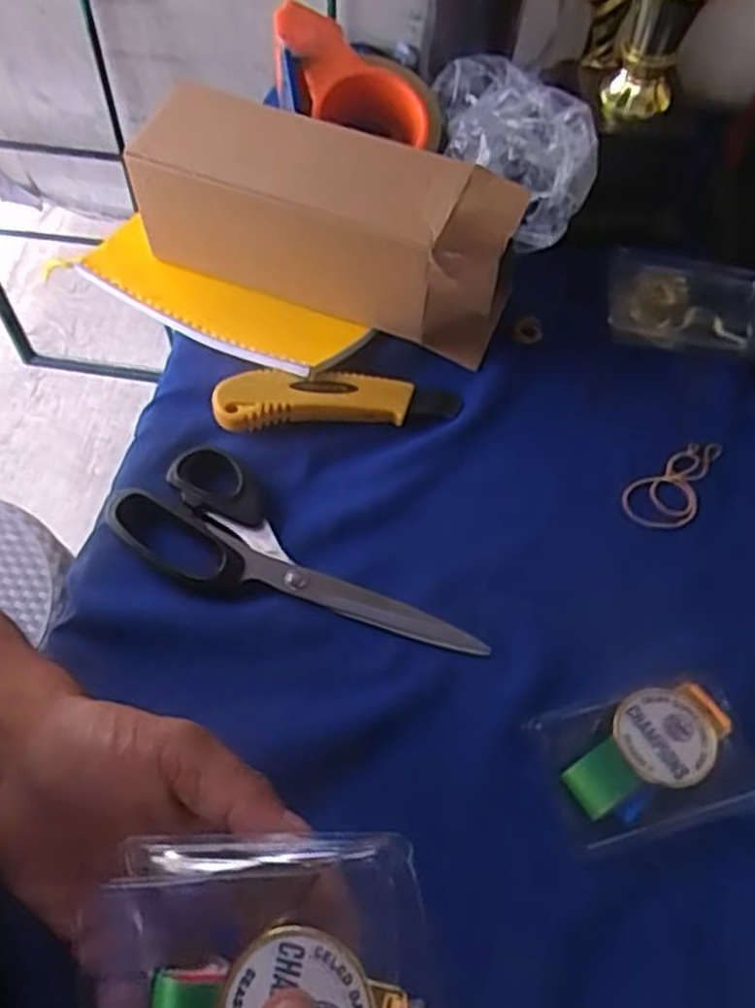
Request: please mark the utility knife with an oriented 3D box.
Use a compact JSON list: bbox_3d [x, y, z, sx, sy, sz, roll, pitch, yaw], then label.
[{"bbox_3d":[-0.024,-0.068,0.492,0.151,0.027,0.035,-6,60,-6],"label":"utility knife"}]

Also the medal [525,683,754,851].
[{"bbox_3d":[0.134,0.128,0.388,0.102,0.015,0.065,-10,60,-8],"label":"medal"}]

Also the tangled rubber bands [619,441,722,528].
[{"bbox_3d":[0.189,-0.011,0.481,0.083,0.010,0.039,-28,64,-18],"label":"tangled rubber bands"}]

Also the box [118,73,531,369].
[{"bbox_3d":[-0.032,-0.182,0.515,0.244,0.107,0.083,20,60,9],"label":"box"}]

